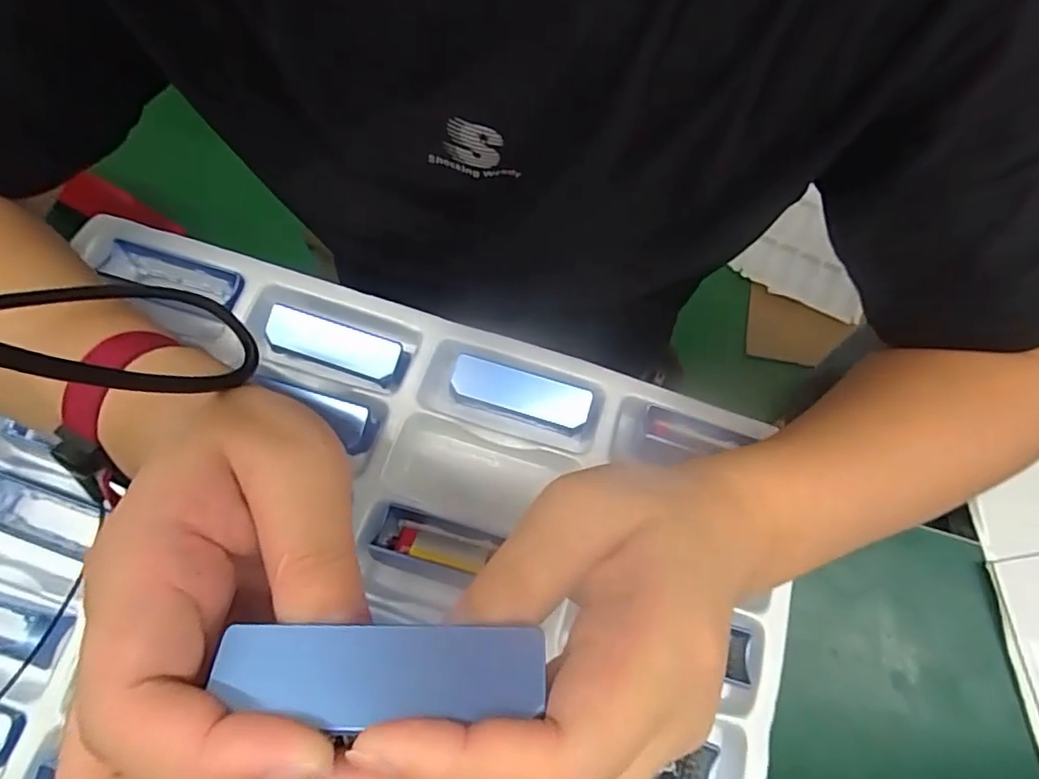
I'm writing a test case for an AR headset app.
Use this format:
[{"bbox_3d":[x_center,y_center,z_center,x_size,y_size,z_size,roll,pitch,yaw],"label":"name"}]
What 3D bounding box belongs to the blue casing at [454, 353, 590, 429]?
[{"bbox_3d":[0.001,0.002,0.330,0.077,0.013,0.024,17,77,4],"label":"blue casing"}]

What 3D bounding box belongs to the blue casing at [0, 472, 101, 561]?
[{"bbox_3d":[-0.261,0.068,0.317,0.067,0.020,0.027,21,78,5],"label":"blue casing"}]

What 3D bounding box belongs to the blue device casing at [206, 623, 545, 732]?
[{"bbox_3d":[-0.032,0.068,0.139,0.074,0.013,0.021,-3,57,5],"label":"blue device casing"}]

